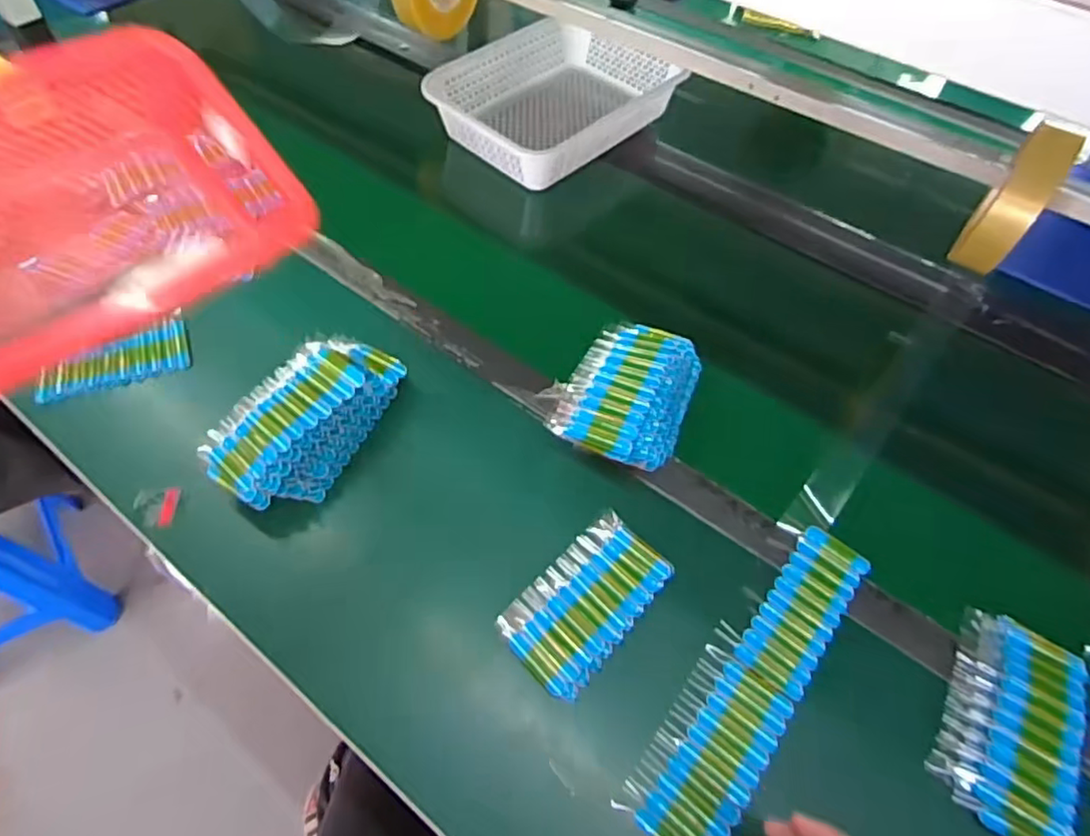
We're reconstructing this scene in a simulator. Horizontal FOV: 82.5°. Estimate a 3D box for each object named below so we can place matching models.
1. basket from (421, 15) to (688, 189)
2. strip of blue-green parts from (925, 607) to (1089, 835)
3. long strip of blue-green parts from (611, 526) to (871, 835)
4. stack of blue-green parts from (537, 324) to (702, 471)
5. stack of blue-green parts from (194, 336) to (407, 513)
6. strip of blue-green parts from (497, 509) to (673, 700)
[{"bbox_3d":[0.020,-0.493,0.965,0.356,0.085,0.260,-36,64,-23],"label":"basket"},{"bbox_3d":[0.389,0.250,0.511,0.097,0.022,0.173,29,60,17],"label":"strip of blue-green parts"},{"bbox_3d":[0.181,0.220,0.533,0.079,0.010,0.306,34,61,19],"label":"long strip of blue-green parts"},{"bbox_3d":[0.087,-0.030,0.652,0.131,0.063,0.183,19,57,11],"label":"stack of blue-green parts"},{"bbox_3d":[-0.237,-0.003,0.622,0.101,0.071,0.200,24,58,14],"label":"stack of blue-green parts"},{"bbox_3d":[0.038,0.161,0.554,0.090,0.011,0.154,36,62,21],"label":"strip of blue-green parts"}]

